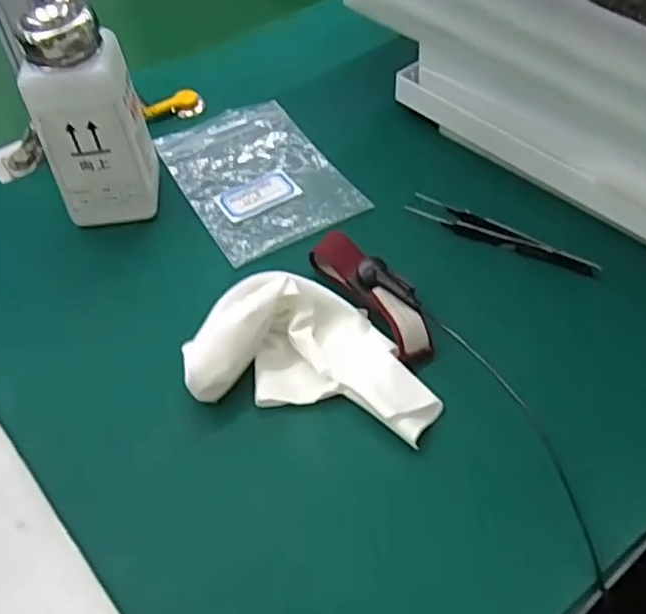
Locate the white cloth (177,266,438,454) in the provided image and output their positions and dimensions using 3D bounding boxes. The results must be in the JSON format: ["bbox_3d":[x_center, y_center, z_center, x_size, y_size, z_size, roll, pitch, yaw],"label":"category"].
[{"bbox_3d":[-0.002,0.019,0.327,0.122,0.035,0.074,8,51,8],"label":"white cloth"}]

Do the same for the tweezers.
[{"bbox_3d":[0.102,-0.041,0.387,0.114,0.008,0.018,28,56,22],"label":"tweezers"}]

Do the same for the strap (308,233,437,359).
[{"bbox_3d":[0.027,-0.007,0.354,0.027,0.019,0.086,-31,57,-22],"label":"strap"}]

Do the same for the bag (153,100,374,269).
[{"bbox_3d":[-0.044,-0.087,0.434,0.093,0.006,0.130,-26,56,-17],"label":"bag"}]

